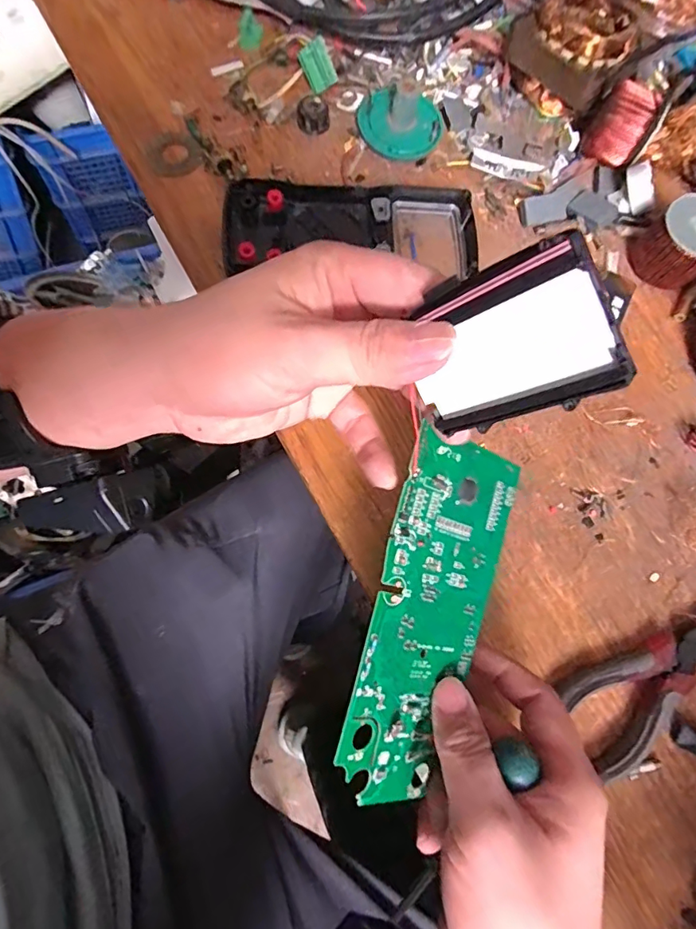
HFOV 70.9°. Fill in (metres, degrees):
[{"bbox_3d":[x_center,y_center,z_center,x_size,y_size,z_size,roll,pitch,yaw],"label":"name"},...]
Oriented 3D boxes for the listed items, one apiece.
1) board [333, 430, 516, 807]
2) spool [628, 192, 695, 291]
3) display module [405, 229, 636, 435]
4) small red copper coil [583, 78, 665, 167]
[{"bbox_3d":[0.040,0.069,0.225,0.072,0.004,0.159,20,82,-34],"label":"board"},{"bbox_3d":[0.243,-0.161,0.358,0.054,0.042,0.053,1,73,-5],"label":"spool"},{"bbox_3d":[0.049,-0.038,0.159,0.006,0.071,0.047,-37,104,-38],"label":"display module"},{"bbox_3d":[0.217,-0.269,0.385,0.039,0.042,0.041,1,73,-5],"label":"small red copper coil"}]

